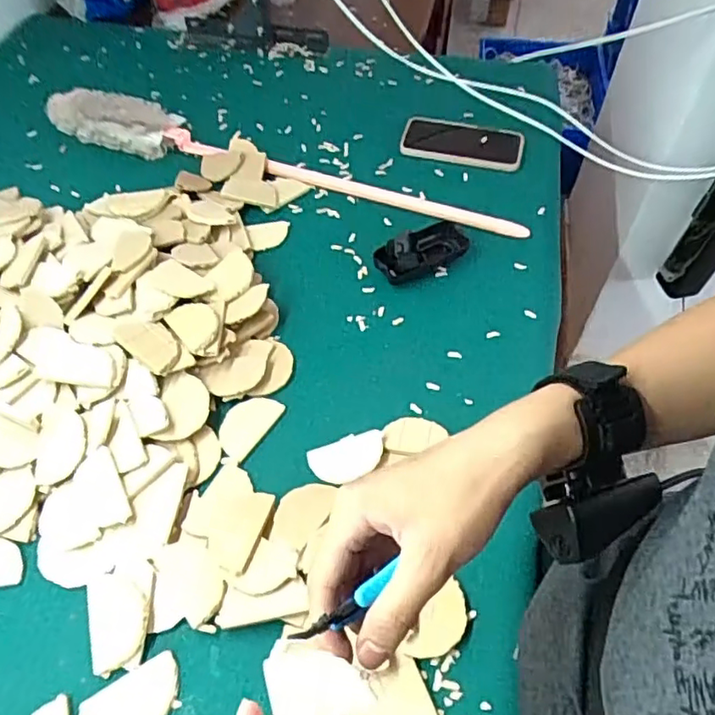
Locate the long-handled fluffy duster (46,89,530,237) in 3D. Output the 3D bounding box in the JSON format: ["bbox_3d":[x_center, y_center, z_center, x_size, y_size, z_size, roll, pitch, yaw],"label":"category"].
[{"bbox_3d":[-0.116,-0.269,0.787,0.686,0.042,0.080,15,57,11],"label":"long-handled fluffy duster"}]

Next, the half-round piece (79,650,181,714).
[{"bbox_3d":[-0.165,0.256,0.441,0.072,0.004,0.042,-27,59,-17],"label":"half-round piece"}]

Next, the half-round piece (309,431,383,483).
[{"bbox_3d":[-0.008,0.090,0.550,0.069,0.011,0.040,-22,57,-14],"label":"half-round piece"}]

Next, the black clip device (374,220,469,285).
[{"bbox_3d":[0.077,-0.125,0.692,0.114,0.028,0.051,-28,59,-17],"label":"black clip device"}]

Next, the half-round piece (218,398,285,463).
[{"bbox_3d":[-0.106,0.062,0.573,0.041,0.004,0.068,30,61,20],"label":"half-round piece"}]

